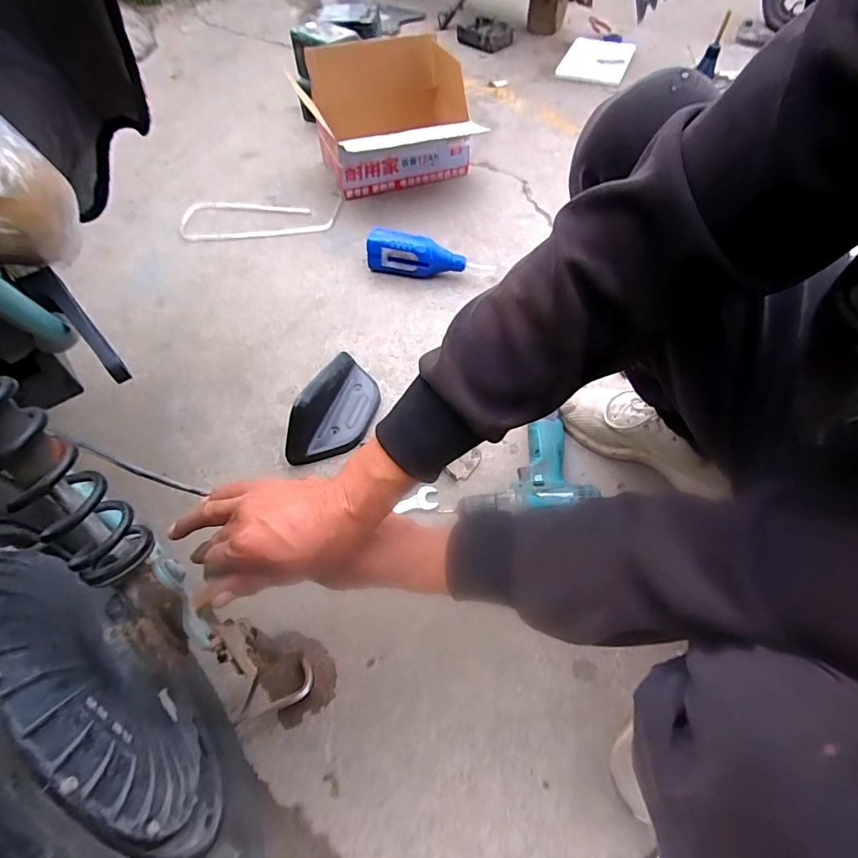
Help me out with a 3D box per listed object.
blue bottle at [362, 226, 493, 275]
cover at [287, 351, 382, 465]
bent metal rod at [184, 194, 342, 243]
[{"bbox_3d":[0.002,-0.332,0.897,0.242,0.075,0.054,5,56,4],"label":"blue bottle"},{"bbox_3d":[-0.138,-0.035,0.697,0.084,0.076,0.189,18,58,12],"label":"cover"},{"bbox_3d":[-0.371,-0.473,1.031,0.338,0.016,0.159,-3,56,-1],"label":"bent metal rod"}]

